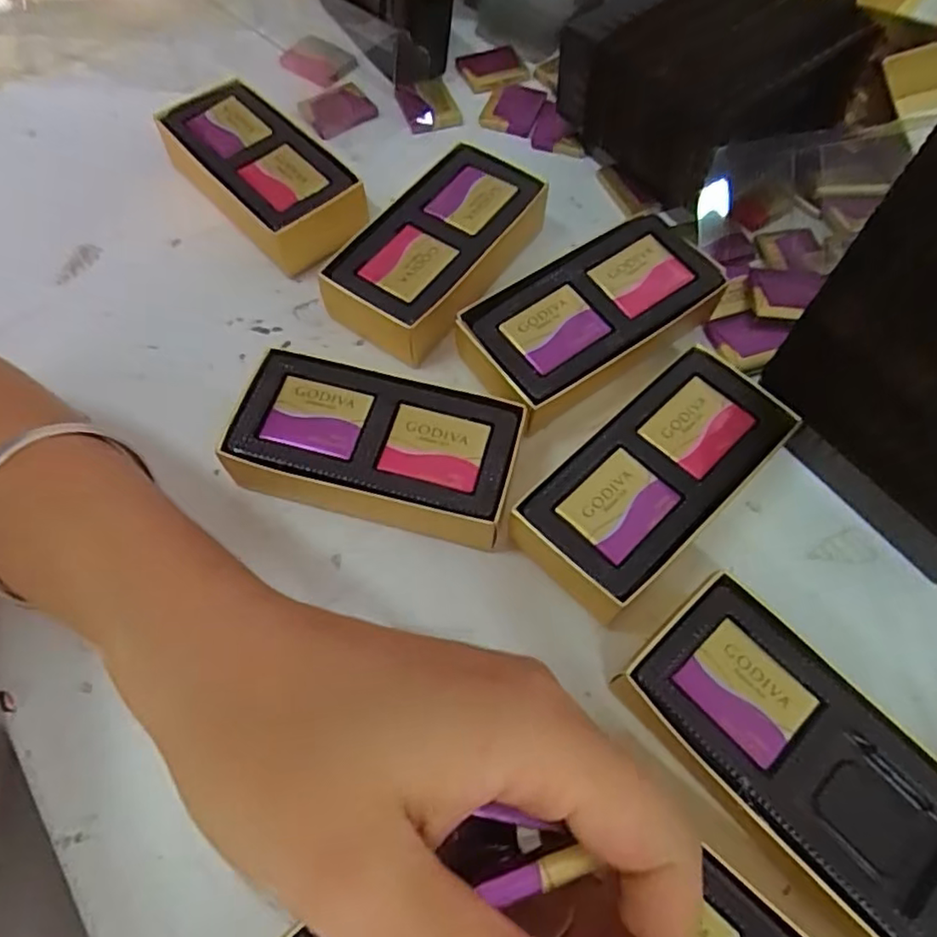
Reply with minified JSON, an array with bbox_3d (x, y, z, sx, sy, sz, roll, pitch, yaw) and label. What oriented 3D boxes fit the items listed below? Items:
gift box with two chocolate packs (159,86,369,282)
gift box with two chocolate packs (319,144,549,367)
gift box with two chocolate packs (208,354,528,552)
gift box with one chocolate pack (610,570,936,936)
[{"bbox_3d":[-0.109,-0.155,0.342,0.118,0.034,0.059,41,71,18],"label":"gift box with two chocolate packs"},{"bbox_3d":[-0.013,-0.106,0.318,0.061,0.032,0.116,36,69,16],"label":"gift box with two chocolate packs"},{"bbox_3d":[-0.039,-0.006,0.269,0.114,0.033,0.064,13,64,6],"label":"gift box with two chocolate packs"},{"bbox_3d":[0.108,0.099,0.218,0.063,0.031,0.112,-38,70,-17],"label":"gift box with one chocolate pack"}]

